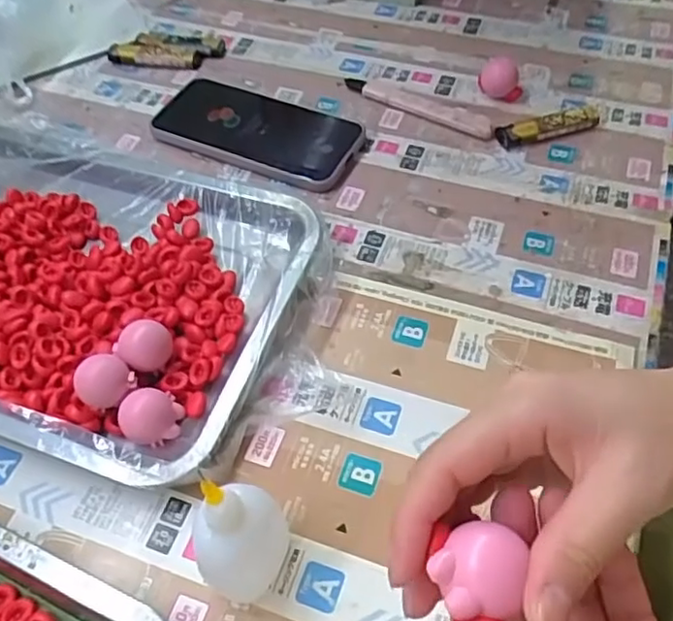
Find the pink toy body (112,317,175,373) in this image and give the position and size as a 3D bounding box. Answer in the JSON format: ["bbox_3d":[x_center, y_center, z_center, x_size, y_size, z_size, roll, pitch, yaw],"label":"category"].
[{"bbox_3d":[-0.108,0.021,0.360,0.028,0.022,0.025,-34,58,-22],"label":"pink toy body"}]

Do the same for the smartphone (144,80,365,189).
[{"bbox_3d":[-0.058,-0.143,0.495,0.156,0.016,0.086,18,55,16],"label":"smartphone"}]

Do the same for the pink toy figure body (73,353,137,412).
[{"bbox_3d":[-0.127,0.040,0.345,0.028,0.021,0.023,-38,60,-24],"label":"pink toy figure body"}]

